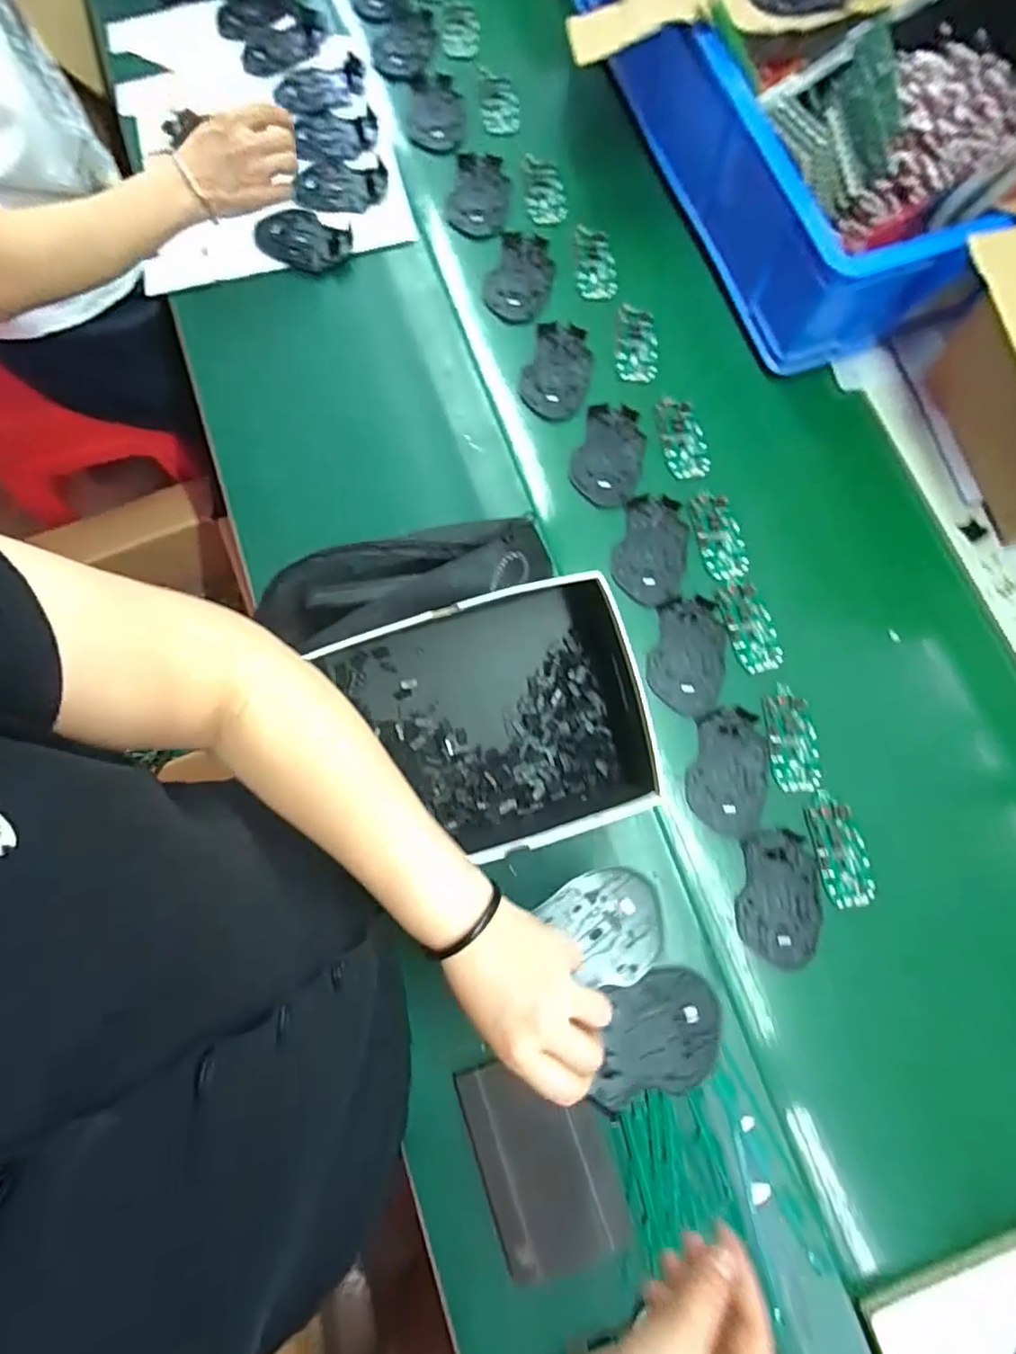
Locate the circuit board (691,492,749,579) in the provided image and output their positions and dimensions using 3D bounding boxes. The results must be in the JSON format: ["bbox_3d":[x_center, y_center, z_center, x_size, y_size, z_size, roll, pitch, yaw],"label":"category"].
[{"bbox_3d":[0.222,-0.147,0.620,0.046,0.009,0.091,-11,77,-4],"label":"circuit board"}]

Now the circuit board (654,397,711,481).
[{"bbox_3d":[0.191,-0.260,0.649,0.047,0.008,0.095,-9,77,-3],"label":"circuit board"}]

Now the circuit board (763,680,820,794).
[{"bbox_3d":[0.273,0.059,0.568,0.049,0.006,0.097,-4,76,-2],"label":"circuit board"}]

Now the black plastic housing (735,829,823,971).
[{"bbox_3d":[0.242,0.196,0.529,0.071,0.010,0.112,7,76,1],"label":"black plastic housing"}]

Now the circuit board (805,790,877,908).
[{"bbox_3d":[0.305,0.157,0.544,0.048,0.004,0.098,-7,76,-3],"label":"circuit board"}]

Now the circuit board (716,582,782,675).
[{"bbox_3d":[0.243,-0.051,0.595,0.045,0.006,0.093,-15,77,-5],"label":"circuit board"}]

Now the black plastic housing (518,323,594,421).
[{"bbox_3d":[0.056,-0.342,0.668,0.075,0.012,0.113,19,77,4],"label":"black plastic housing"}]

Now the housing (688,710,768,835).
[{"bbox_3d":[0.208,0.089,0.566,0.067,0.019,0.115,12,76,2],"label":"housing"}]

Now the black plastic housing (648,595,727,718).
[{"bbox_3d":[0.178,-0.021,0.592,0.068,0.012,0.115,12,76,2],"label":"black plastic housing"}]

